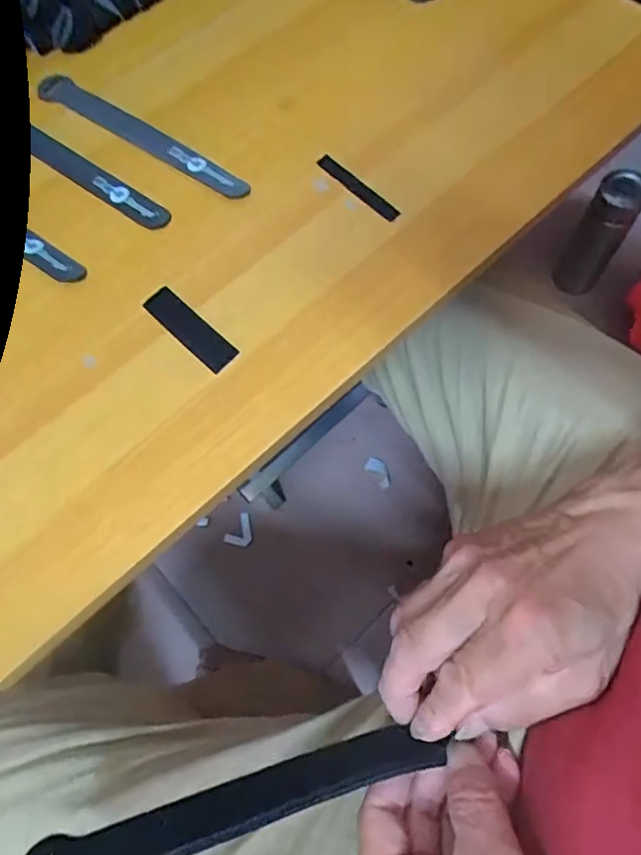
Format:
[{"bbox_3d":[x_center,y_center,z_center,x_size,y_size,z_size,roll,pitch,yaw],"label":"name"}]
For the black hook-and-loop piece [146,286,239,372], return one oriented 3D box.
[{"bbox_3d":[-0.076,-0.059,0.330,0.067,0.004,0.019,42,75,17],"label":"black hook-and-loop piece"}]

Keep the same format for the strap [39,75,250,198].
[{"bbox_3d":[-0.123,-0.201,0.386,0.188,0.009,0.023,33,73,14],"label":"strap"}]

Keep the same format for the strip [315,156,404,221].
[{"bbox_3d":[0.023,-0.155,0.360,0.012,0.004,0.069,-40,72,-13],"label":"strip"}]

